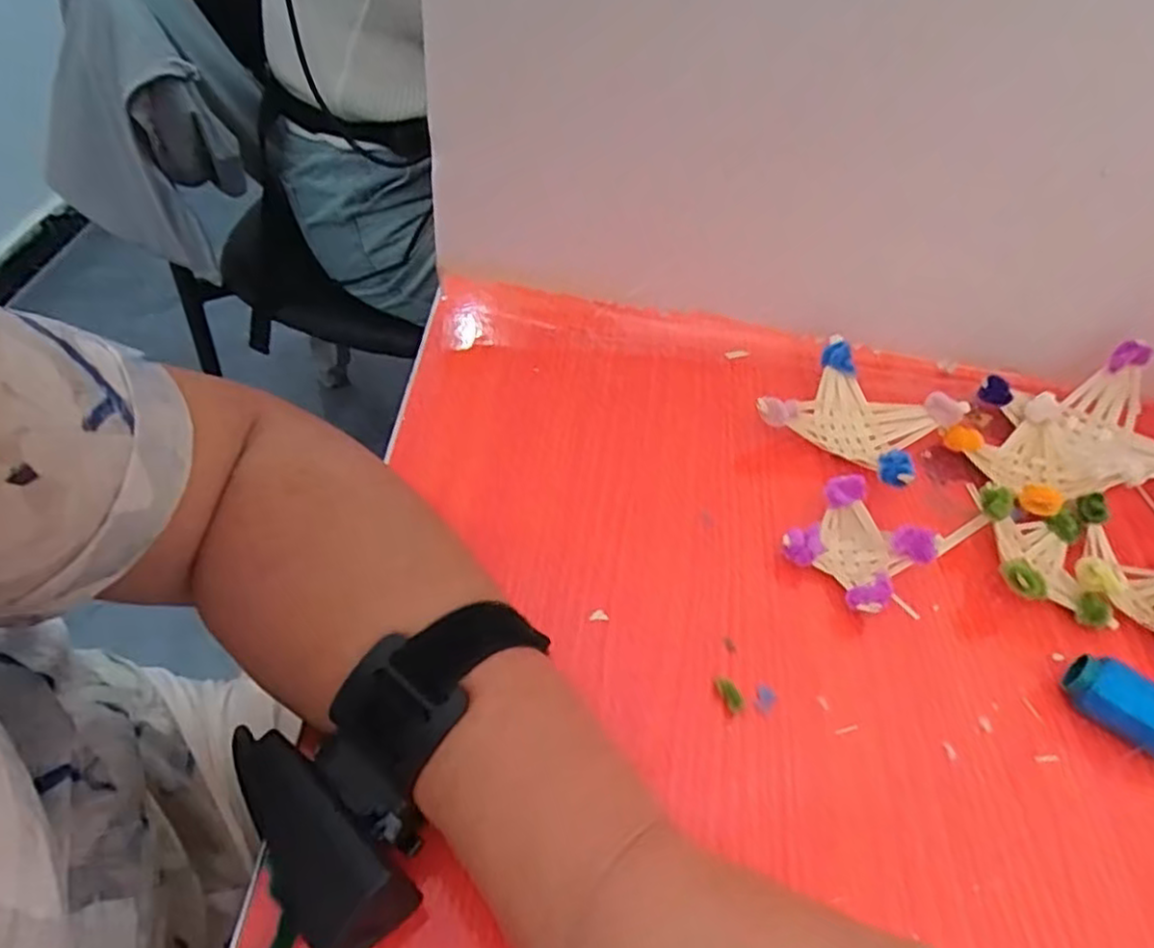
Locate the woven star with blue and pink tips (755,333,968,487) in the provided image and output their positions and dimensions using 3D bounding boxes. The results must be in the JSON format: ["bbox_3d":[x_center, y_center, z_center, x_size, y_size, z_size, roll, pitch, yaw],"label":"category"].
[{"bbox_3d":[0.156,-0.027,0.394,0.086,0.034,0.083,38,55,23],"label":"woven star with blue and pink tips"}]

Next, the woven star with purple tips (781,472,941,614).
[{"bbox_3d":[0.133,0.036,0.339,0.050,0.032,0.054,-30,59,-28],"label":"woven star with purple tips"}]

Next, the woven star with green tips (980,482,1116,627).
[{"bbox_3d":[0.232,0.041,0.347,0.063,0.030,0.063,7,49,0],"label":"woven star with green tips"}]

